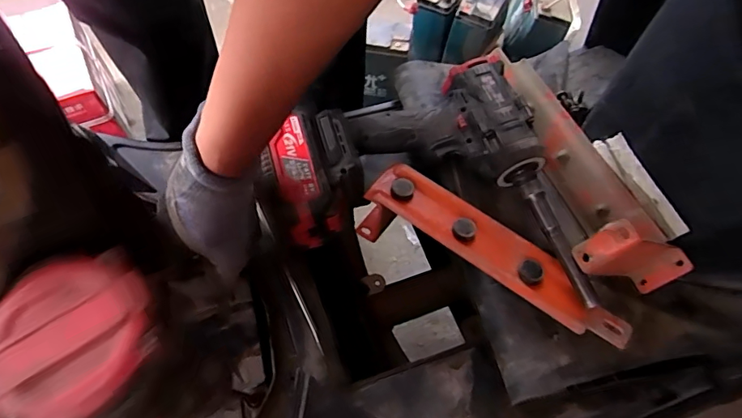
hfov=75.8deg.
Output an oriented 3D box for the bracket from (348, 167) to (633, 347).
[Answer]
[{"bbox_3d":[0.100,0.047,0.429,0.239,0.071,0.055,33,63,14],"label":"bracket"}]

